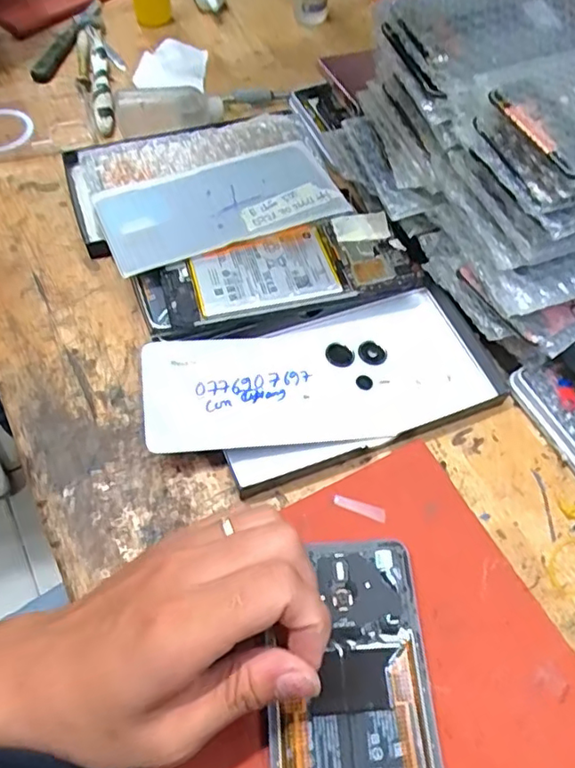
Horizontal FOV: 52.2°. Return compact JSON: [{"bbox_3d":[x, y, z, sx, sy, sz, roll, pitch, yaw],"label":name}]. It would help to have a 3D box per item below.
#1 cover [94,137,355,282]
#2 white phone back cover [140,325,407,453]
[{"bbox_3d":[-0.046,-0.129,0.420,0.165,0.009,0.082,-21,69,-16],"label":"cover"},{"bbox_3d":[-0.005,0.002,0.358,0.159,0.008,0.076,-3,64,-13],"label":"white phone back cover"}]

